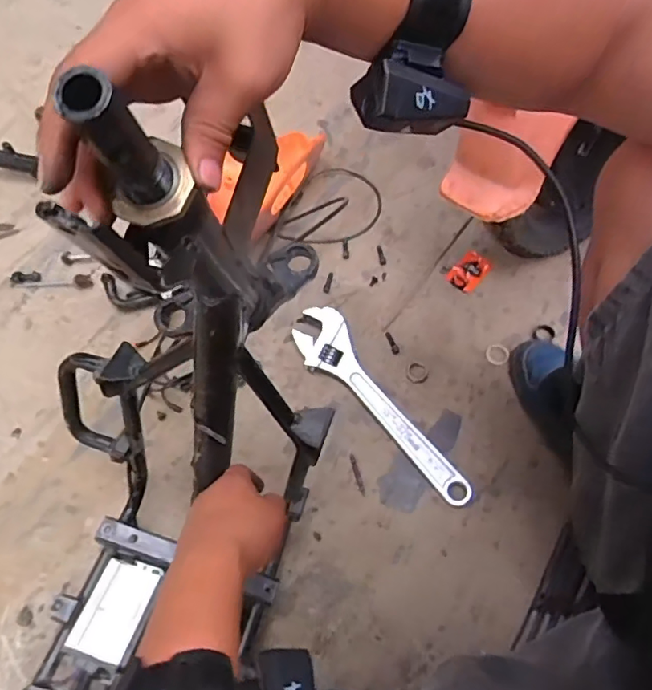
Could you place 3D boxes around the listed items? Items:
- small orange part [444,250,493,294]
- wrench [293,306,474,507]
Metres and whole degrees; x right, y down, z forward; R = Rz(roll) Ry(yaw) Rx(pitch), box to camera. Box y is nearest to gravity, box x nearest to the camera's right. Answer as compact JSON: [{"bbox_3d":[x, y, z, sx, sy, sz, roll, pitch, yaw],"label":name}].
[{"bbox_3d":[0.233,-0.118,0.856,0.049,0.007,0.072,38,72,19],"label":"small orange part"},{"bbox_3d":[0.068,0.085,0.756,0.080,0.032,0.348,-32,67,-11],"label":"wrench"}]

